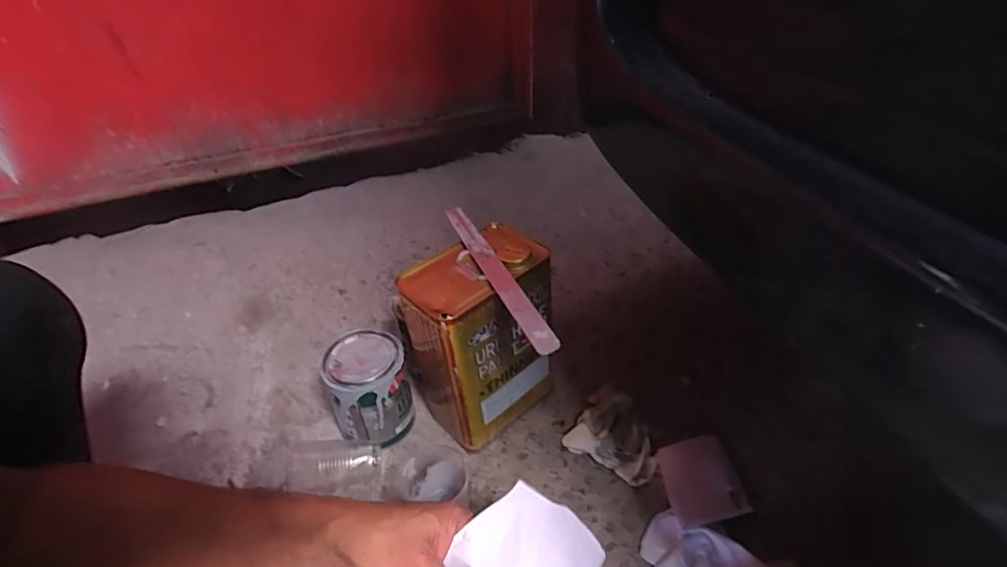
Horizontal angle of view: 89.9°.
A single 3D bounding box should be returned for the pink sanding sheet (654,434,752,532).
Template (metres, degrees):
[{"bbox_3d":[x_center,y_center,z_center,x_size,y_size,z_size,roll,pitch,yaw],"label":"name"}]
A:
[{"bbox_3d":[0.240,0.240,0.617,0.087,0.010,0.105,-12,41,0],"label":"pink sanding sheet"}]

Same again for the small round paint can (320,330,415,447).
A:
[{"bbox_3d":[-0.177,0.147,0.690,0.104,0.131,0.112,-3,42,3],"label":"small round paint can"}]

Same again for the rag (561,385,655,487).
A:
[{"bbox_3d":[0.154,0.195,0.671,0.114,0.029,0.106,22,48,28],"label":"rag"}]

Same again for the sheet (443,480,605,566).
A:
[{"bbox_3d":[0.014,0.195,0.351,0.098,0.017,0.087,-38,79,-25],"label":"sheet"}]

